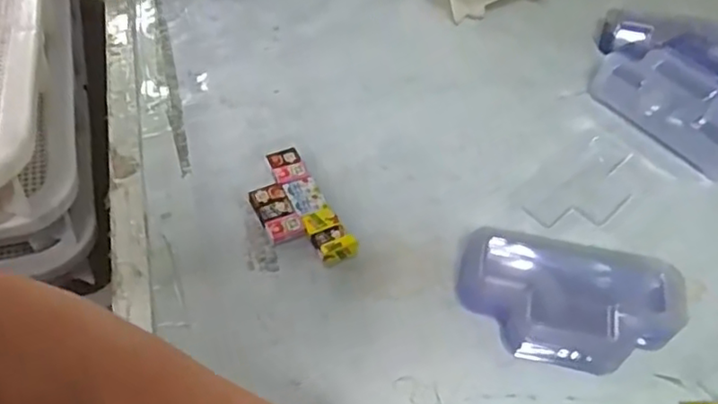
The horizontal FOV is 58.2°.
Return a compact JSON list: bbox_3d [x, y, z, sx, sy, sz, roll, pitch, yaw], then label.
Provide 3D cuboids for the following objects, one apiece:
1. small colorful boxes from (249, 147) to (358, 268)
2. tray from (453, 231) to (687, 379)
[{"bbox_3d":[-0.048,0.003,0.477,0.051,0.017,0.113,-19,54,-20],"label":"small colorful boxes"},{"bbox_3d":[0.136,0.067,0.424,0.136,0.044,0.082,9,49,2],"label":"tray"}]

